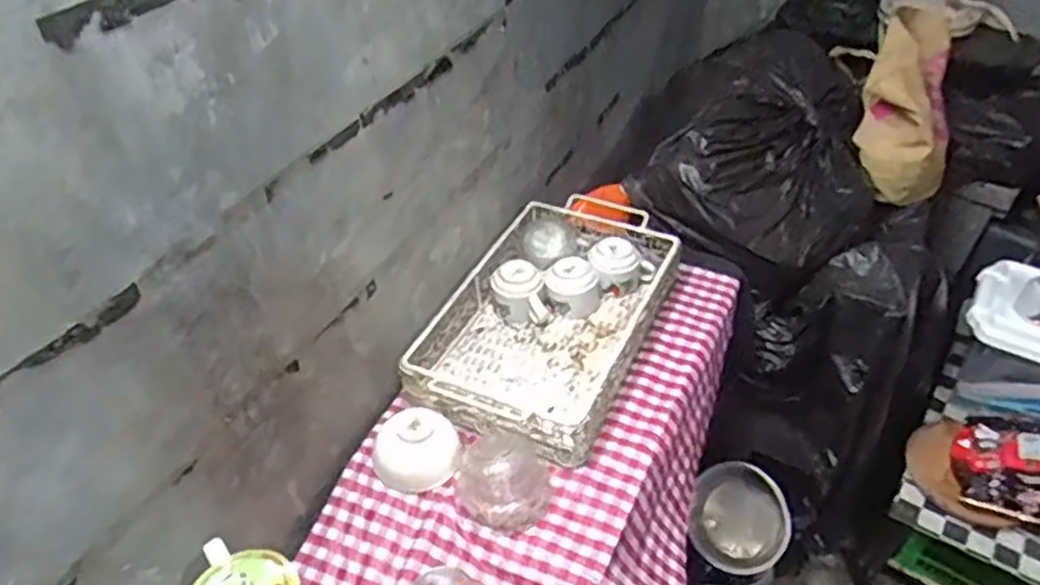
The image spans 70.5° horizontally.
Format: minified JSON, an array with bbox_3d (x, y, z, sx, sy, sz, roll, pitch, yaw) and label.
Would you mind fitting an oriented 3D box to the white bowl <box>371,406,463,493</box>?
[{"bbox_3d":[-0.129,0.193,0.914,0.109,0.062,0.095,-12,42,-12],"label":"white bowl"}]

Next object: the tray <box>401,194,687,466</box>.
[{"bbox_3d":[0.047,0.029,1.066,0.266,0.087,0.445,17,44,19],"label":"tray"}]

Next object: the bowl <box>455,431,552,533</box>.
[{"bbox_3d":[-0.021,0.211,0.875,0.109,0.067,0.117,-1,41,1],"label":"bowl"}]

